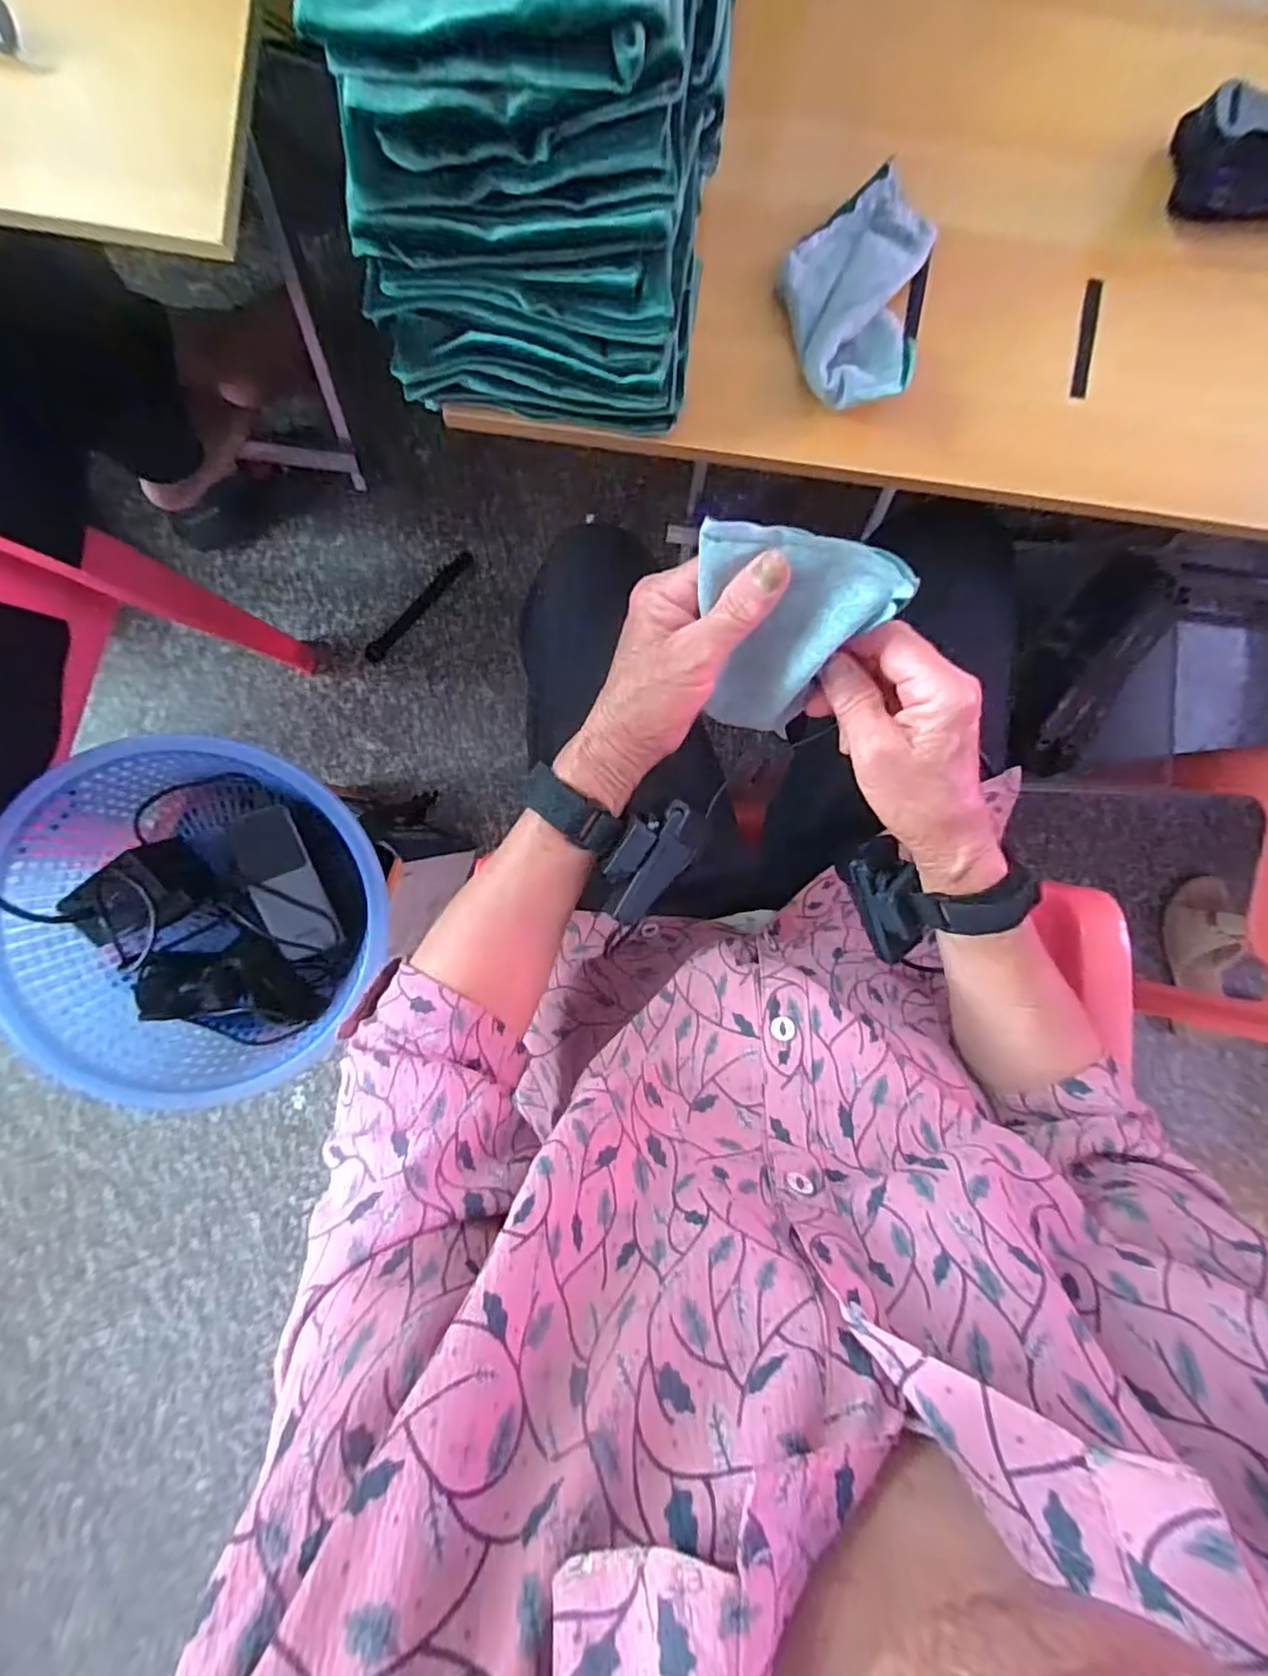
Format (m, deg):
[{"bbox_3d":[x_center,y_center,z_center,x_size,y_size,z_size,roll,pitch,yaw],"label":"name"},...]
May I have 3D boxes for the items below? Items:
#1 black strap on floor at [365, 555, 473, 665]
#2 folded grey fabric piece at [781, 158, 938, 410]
[{"bbox_3d":[-0.301,-0.325,0.903,0.024,0.006,0.200,44,89,-3],"label":"black strap on floor"},{"bbox_3d":[0.137,-0.336,0.398,0.088,0.025,0.132,13,91,-3],"label":"folded grey fabric piece"}]

